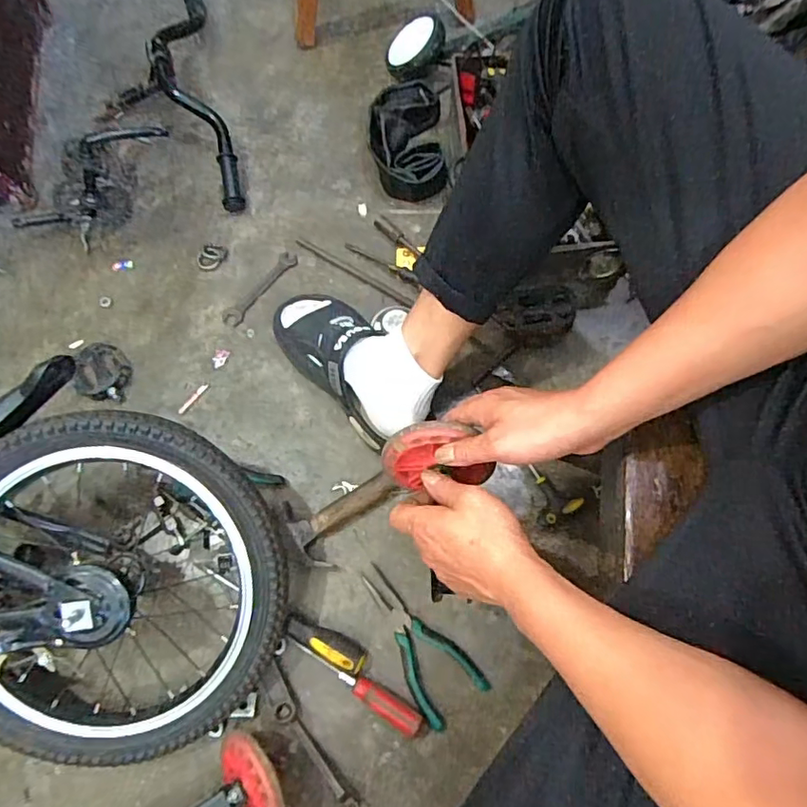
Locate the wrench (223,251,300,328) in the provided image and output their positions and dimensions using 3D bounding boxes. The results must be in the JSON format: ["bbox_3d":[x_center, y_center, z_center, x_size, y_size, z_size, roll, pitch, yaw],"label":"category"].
[{"bbox_3d":[-0.214,-0.173,0.836,0.029,0.004,0.142,36,74,10],"label":"wrench"}]

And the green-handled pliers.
[{"bbox_3d":[0.011,0.281,0.663,0.078,0.022,0.183,-36,76,-12],"label":"green-handled pliers"}]

